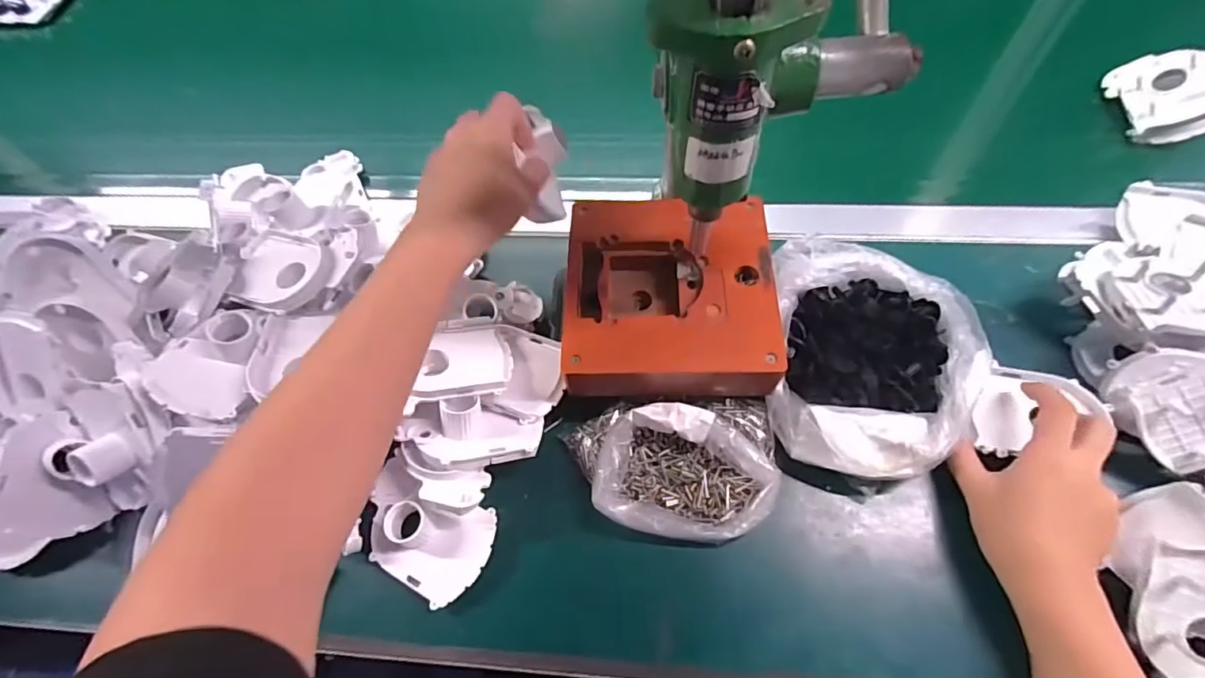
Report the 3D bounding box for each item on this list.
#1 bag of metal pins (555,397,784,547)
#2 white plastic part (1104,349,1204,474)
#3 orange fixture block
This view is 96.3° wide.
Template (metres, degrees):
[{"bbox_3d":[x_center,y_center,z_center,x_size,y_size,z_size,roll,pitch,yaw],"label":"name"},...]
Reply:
[{"bbox_3d":[0.050,0.087,0.376,0.145,0.041,0.097,-4,61,1],"label":"bag of metal pins"},{"bbox_3d":[0.391,0.041,0.353,0.082,0.035,0.071,-39,87,28],"label":"white plastic part"},{"bbox_3d":[0.050,-0.034,0.409,0.151,0.042,0.152,-1,62,3],"label":"orange fixture block"}]

